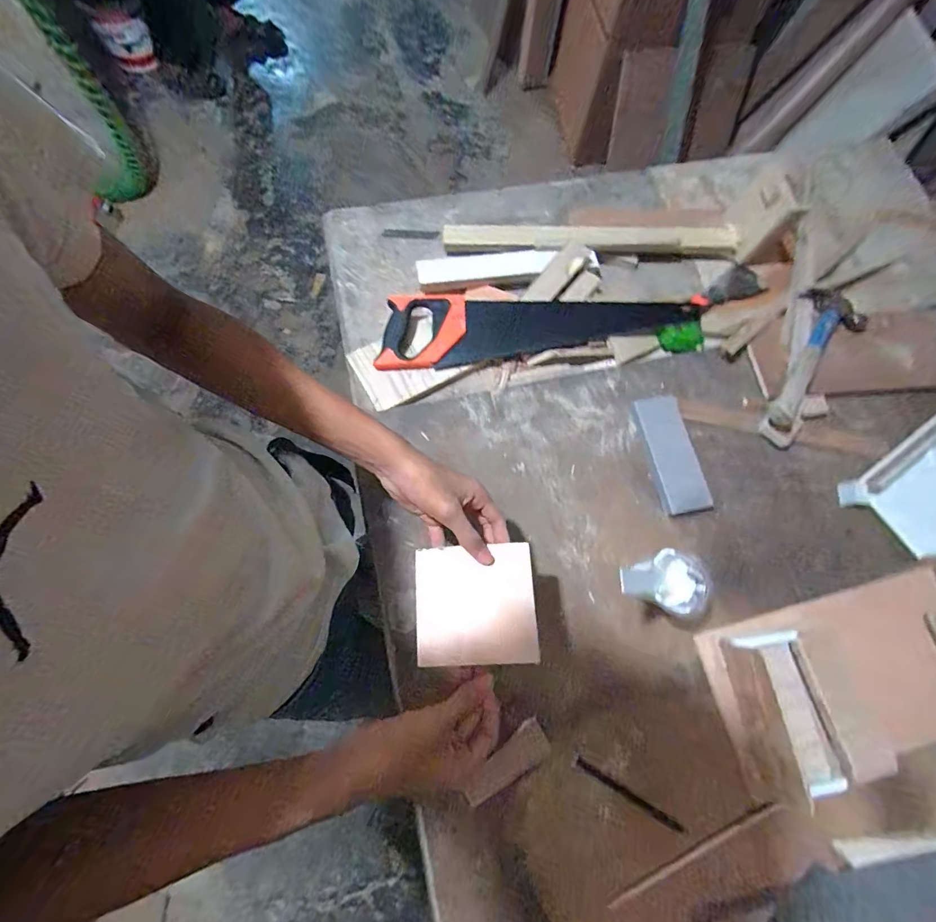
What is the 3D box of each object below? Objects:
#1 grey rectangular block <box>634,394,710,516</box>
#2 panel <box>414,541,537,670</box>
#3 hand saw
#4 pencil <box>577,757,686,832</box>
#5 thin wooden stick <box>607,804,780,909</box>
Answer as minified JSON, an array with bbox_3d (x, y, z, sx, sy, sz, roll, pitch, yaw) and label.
[{"bbox_3d":[0.292,-0.012,0.592,0.063,0.015,0.168,-12,74,-5],"label":"grey rectangular block"},{"bbox_3d":[0.006,0.140,0.407,0.114,0.007,0.108,-5,68,4],"label":"panel"},{"bbox_3d":[0.112,-0.212,0.671,0.511,0.045,0.116,-2,73,-4],"label":"hand saw"},{"bbox_3d":[0.187,0.387,0.480,0.131,0.005,0.010,29,75,8],"label":"pencil"},{"bbox_3d":[0.251,0.435,0.458,0.214,0.007,0.011,-23,75,-8],"label":"thin wooden stick"}]

